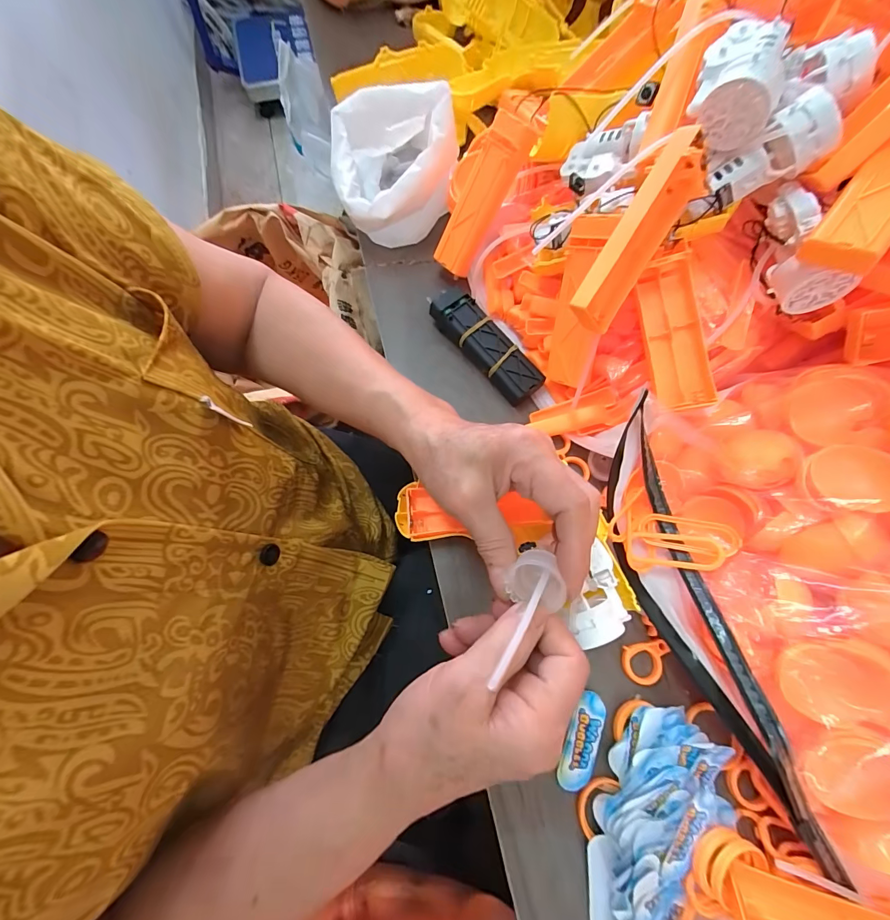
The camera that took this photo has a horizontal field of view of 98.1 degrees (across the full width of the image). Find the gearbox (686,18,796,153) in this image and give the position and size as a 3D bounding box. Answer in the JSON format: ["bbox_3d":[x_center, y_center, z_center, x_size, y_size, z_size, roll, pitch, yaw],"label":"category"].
[{"bbox_3d":[0.166,-0.216,0.219,0.044,0.039,0.070,24,74,7],"label":"gearbox"}]

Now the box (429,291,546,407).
[{"bbox_3d":[0.033,-0.092,0.312,0.032,0.021,0.106,-38,77,-11],"label":"box"}]

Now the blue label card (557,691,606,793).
[{"bbox_3d":[0.085,0.173,0.238,0.021,0.004,0.054,18,73,5],"label":"blue label card"}]

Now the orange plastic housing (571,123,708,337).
[{"bbox_3d":[0.113,-0.128,0.230,0.027,0.041,0.102,34,96,10],"label":"orange plastic housing"}]

